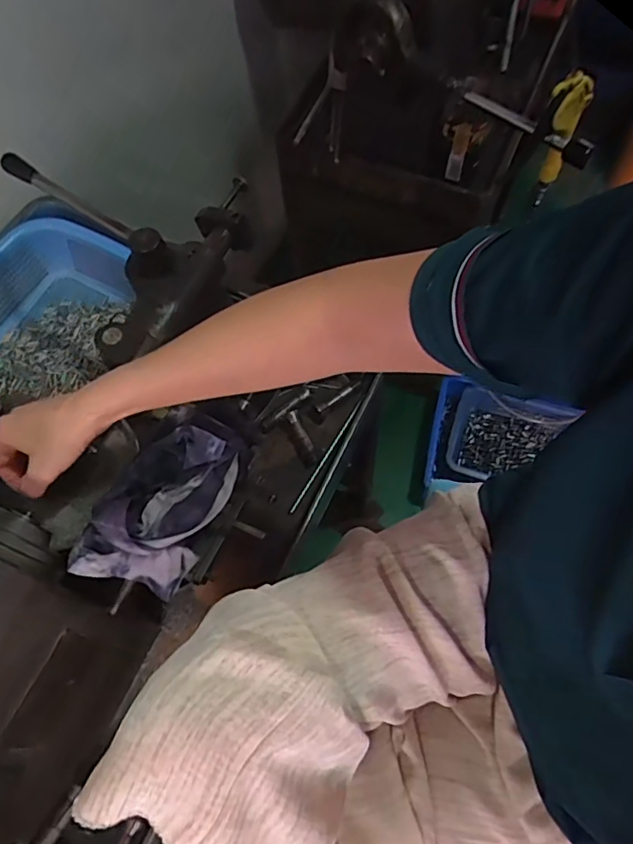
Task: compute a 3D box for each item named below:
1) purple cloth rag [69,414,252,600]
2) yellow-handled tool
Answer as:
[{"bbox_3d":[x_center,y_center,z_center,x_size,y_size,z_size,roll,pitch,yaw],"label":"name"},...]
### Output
[{"bbox_3d":[-0.127,0.064,0.464,0.085,0.063,0.159,30,70,15],"label":"purple cloth rag"},{"bbox_3d":[0.269,-0.315,0.630,0.034,0.168,0.052,25,69,13],"label":"yellow-handled tool"}]

